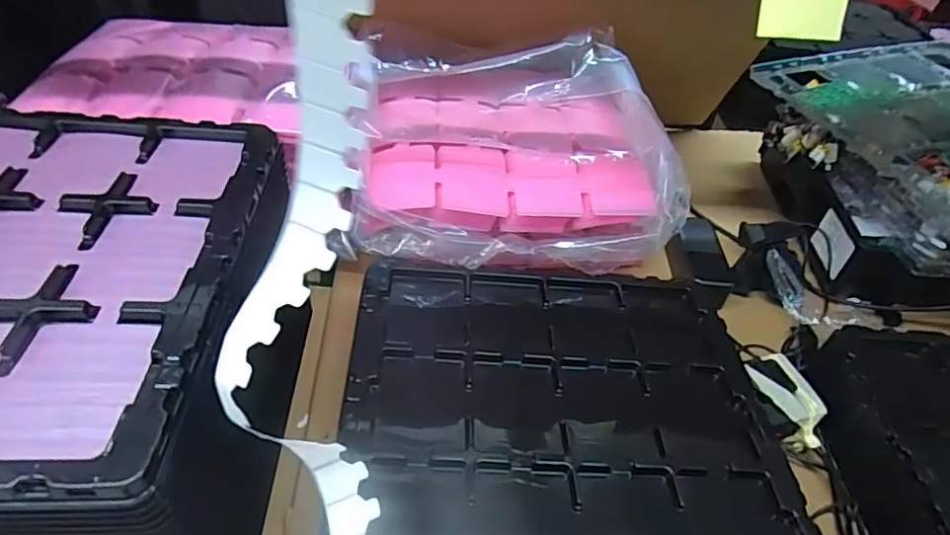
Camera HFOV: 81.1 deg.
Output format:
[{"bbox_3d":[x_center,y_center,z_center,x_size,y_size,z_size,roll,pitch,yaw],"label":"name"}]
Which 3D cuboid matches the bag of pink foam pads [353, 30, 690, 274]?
[{"bbox_3d":[0.043,-0.154,0.655,0.366,0.086,0.328,-5,62,-7],"label":"bag of pink foam pads"}]

